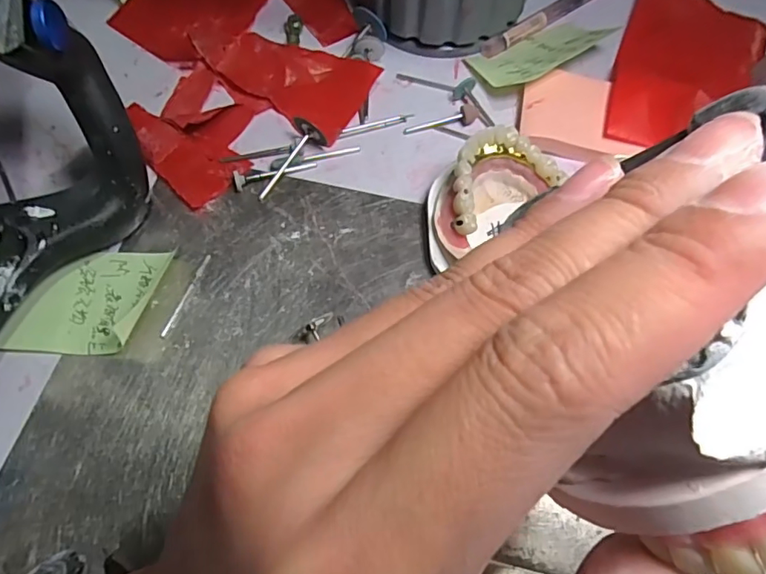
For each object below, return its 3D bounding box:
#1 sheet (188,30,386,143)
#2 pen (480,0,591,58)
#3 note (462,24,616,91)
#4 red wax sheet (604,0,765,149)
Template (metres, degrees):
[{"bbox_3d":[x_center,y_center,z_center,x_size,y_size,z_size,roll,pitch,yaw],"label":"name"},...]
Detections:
[{"bbox_3d":[-0.057,-0.125,0.300,0.108,0.010,0.053,32,67,14],"label":"sheet"},{"bbox_3d":[0.107,-0.170,0.323,0.118,0.007,0.009,-34,69,-17],"label":"pen"},{"bbox_3d":[0.093,-0.138,0.305,0.083,0.015,0.041,-26,67,-13],"label":"note"},{"bbox_3d":[0.175,-0.125,0.300,0.078,0.015,0.144,23,65,10],"label":"red wax sheet"}]

